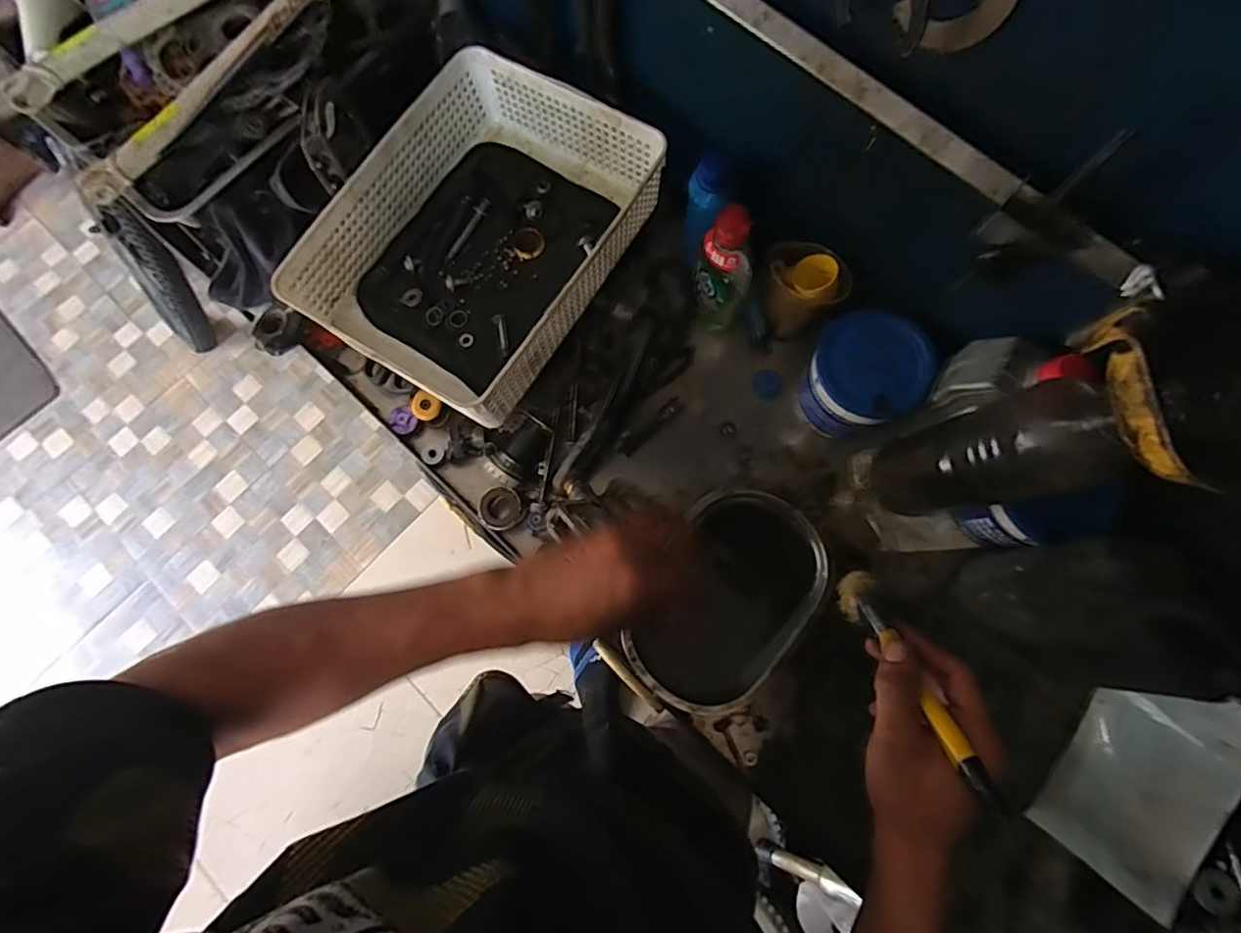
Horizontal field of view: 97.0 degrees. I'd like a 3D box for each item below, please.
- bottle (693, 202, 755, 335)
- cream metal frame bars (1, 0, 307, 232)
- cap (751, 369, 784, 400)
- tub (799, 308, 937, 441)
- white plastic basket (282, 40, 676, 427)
[{"bbox_3d":[0.102,-0.191,0.552,0.054,0.171,0.034,10,77,4],"label":"bottle"},{"bbox_3d":[-0.450,-0.443,0.561,0.179,0.034,0.393,38,80,10],"label":"cream metal frame bars"},{"bbox_3d":[0.162,-0.090,0.606,0.032,0.007,0.032,0,76,2],"label":"cap"},{"bbox_3d":[0.231,-0.082,0.534,0.100,0.092,0.097,0,76,2],"label":"tub"},{"bbox_3d":[-0.135,-0.233,0.555,0.243,0.087,0.311,31,79,9],"label":"white plastic basket"}]

